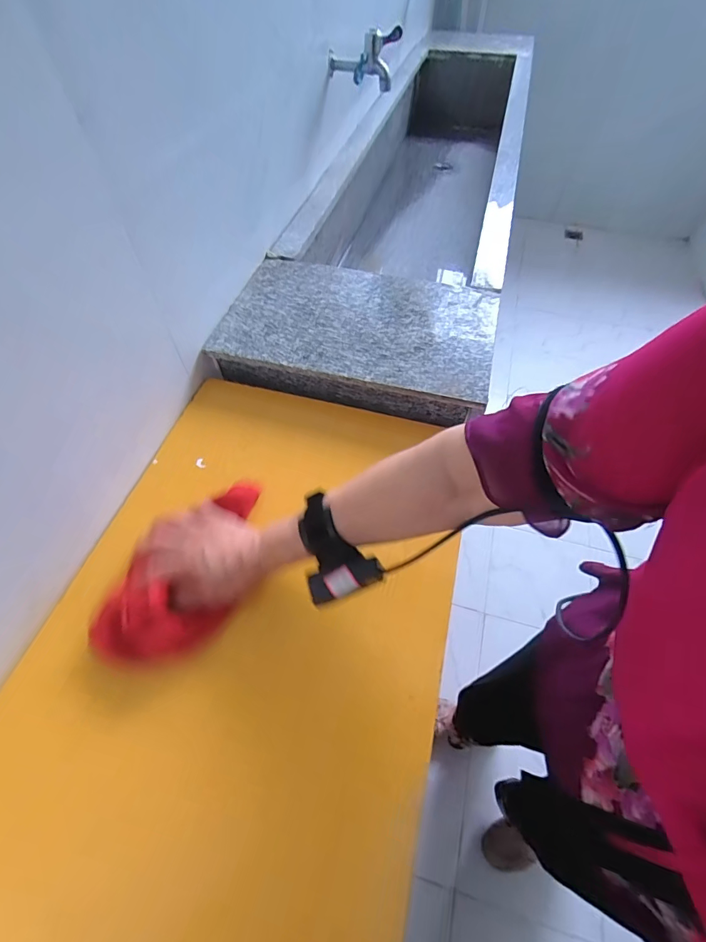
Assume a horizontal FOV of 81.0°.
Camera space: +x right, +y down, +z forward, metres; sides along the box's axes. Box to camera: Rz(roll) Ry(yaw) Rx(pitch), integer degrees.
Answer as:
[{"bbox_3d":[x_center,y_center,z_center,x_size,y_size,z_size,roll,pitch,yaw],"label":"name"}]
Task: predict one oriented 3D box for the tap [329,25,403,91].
[{"bbox_3d":[0.024,-0.795,0.798,0.136,0.086,0.046,9,57,8],"label":"tap"}]

